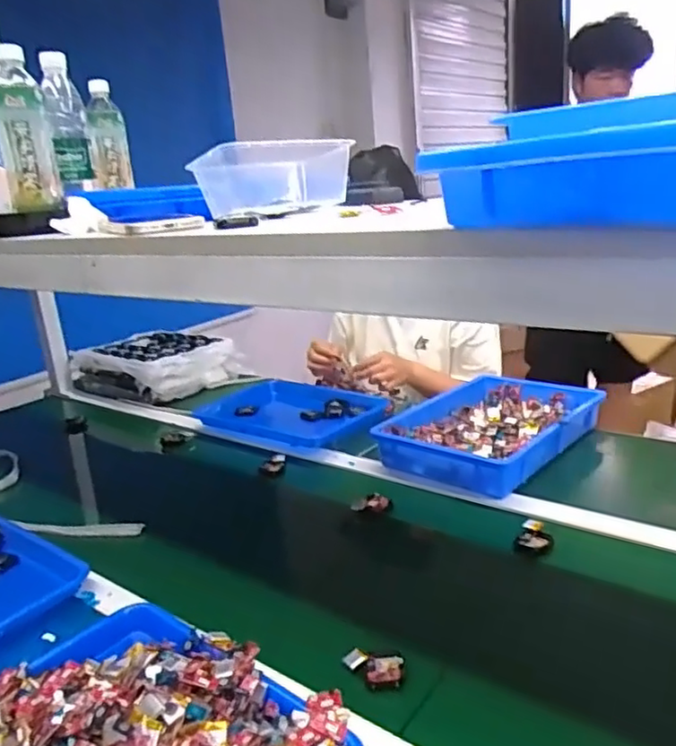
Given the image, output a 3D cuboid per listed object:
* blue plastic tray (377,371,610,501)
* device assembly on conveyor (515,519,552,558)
[{"bbox_3d":[0.263,0.094,1.105,0.268,0.063,0.374,9,22,41],"label":"blue plastic tray"},{"bbox_3d":[0.245,0.206,0.803,0.041,0.020,0.056,1,18,22],"label":"device assembly on conveyor"}]

